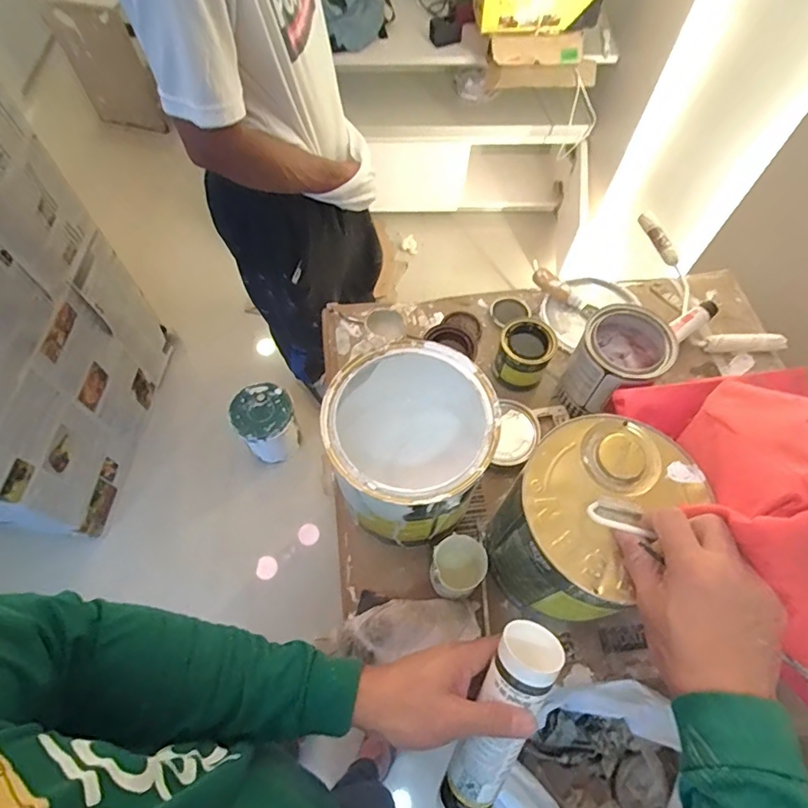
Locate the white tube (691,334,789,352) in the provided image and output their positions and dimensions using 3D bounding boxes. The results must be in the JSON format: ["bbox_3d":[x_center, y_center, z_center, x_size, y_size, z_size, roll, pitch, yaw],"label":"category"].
[{"bbox_3d":[0.488,-0.088,0.737,0.117,0.024,0.024,0,63,-1],"label":"white tube"}]

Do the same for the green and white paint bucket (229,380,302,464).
[{"bbox_3d":[-0.409,0.064,1.535,0.165,0.232,0.163,1,63,-1],"label":"green and white paint bucket"}]

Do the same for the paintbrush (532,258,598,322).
[{"bbox_3d":[0.241,-0.172,0.779,0.121,0.024,0.018,39,67,0],"label":"paintbrush"}]

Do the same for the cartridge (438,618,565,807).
[{"bbox_3d":[0.072,0.290,0.435,0.047,0.043,0.228,20,108,9],"label":"cartridge"}]

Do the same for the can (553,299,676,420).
[{"bbox_3d":[0.265,-0.045,0.655,0.103,0.132,0.124,31,66,14],"label":"can"}]

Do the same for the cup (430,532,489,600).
[{"bbox_3d":[0.058,0.181,0.560,0.056,0.067,0.066,40,69,17],"label":"cup"}]

